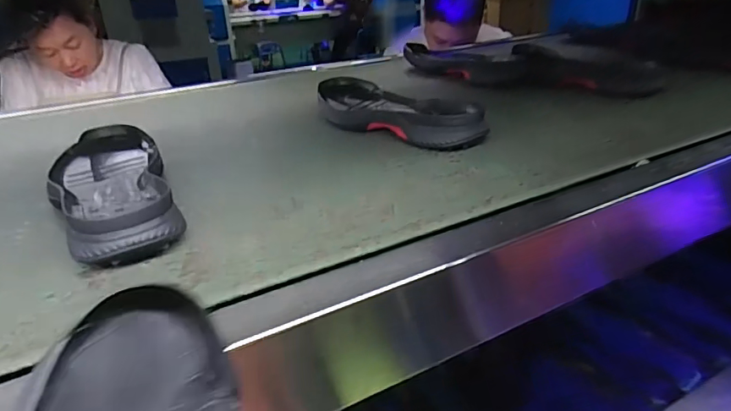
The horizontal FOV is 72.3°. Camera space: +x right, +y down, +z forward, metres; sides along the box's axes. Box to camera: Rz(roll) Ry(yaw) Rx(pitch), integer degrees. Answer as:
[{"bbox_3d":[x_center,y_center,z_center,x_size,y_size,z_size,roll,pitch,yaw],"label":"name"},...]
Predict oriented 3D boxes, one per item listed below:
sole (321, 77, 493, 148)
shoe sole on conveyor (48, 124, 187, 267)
[{"bbox_3d":[0.026,-0.132,0.711,0.114,0.047,0.314,-19,31,-29],"label":"sole"},{"bbox_3d":[-0.262,-0.020,0.509,0.112,0.043,0.311,-14,29,-23],"label":"shoe sole on conveyor"}]

